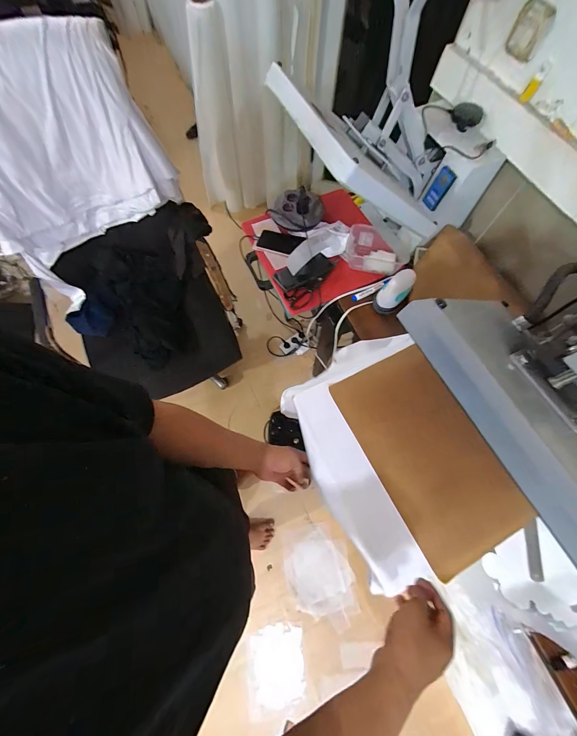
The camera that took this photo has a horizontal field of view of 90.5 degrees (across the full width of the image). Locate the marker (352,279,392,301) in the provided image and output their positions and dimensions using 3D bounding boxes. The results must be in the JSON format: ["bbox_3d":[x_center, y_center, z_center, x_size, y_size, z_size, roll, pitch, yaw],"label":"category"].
[{"bbox_3d":[0.239,-0.223,0.821,0.118,0.012,0.020,-28,71,2],"label":"marker"}]

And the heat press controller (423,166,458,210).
[{"bbox_3d":[0.415,-0.492,0.791,0.045,0.097,0.014,46,53,11],"label":"heat press controller"}]

